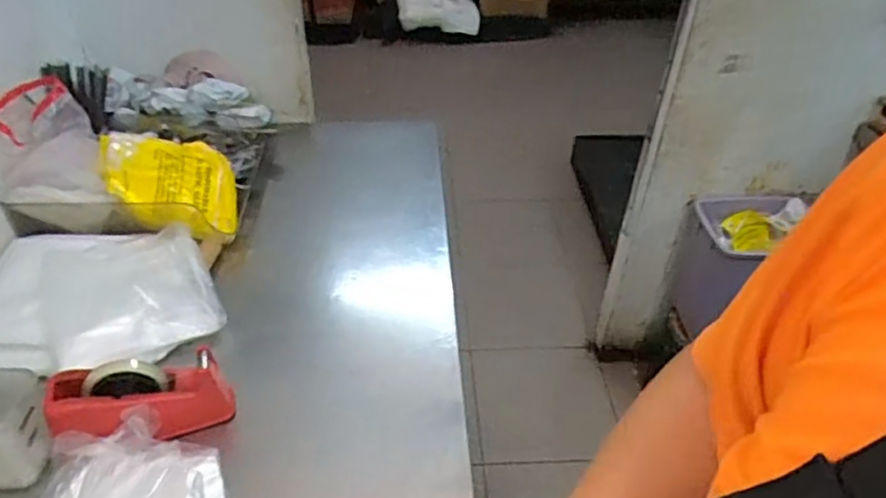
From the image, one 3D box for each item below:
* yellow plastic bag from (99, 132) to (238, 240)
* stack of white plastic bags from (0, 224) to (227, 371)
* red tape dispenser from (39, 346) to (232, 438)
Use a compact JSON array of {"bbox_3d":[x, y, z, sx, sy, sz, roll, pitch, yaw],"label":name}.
[{"bbox_3d":[-0.447,-0.111,1.053,0.199,0.117,0.131,-1,40,-4],"label":"yellow plastic bag"},{"bbox_3d":[-0.496,0.061,0.932,0.345,0.057,0.253,-2,40,-5],"label":"stack of white plastic bags"},{"bbox_3d":[-0.355,0.178,0.765,0.202,0.111,0.071,5,37,-23],"label":"red tape dispenser"}]

